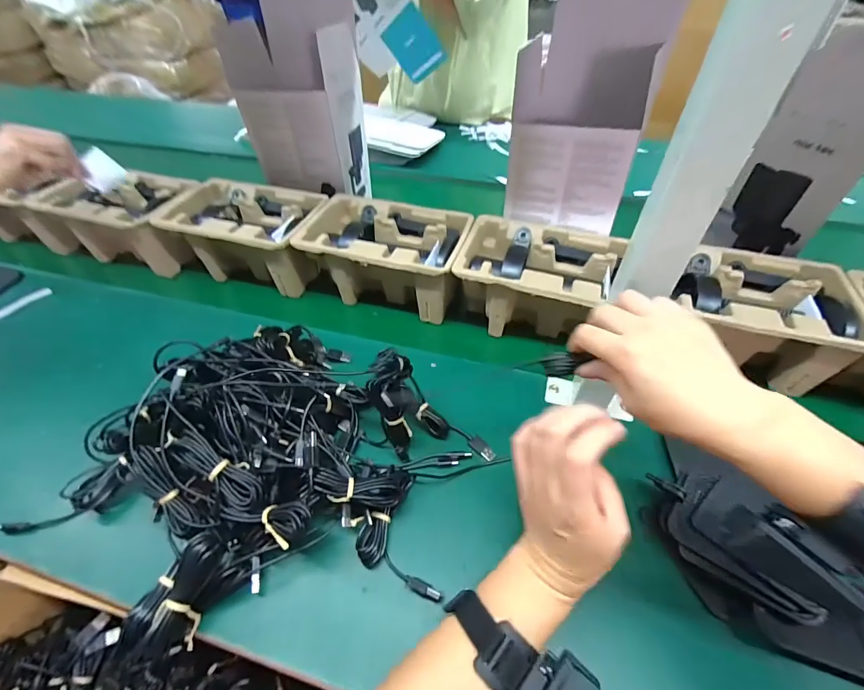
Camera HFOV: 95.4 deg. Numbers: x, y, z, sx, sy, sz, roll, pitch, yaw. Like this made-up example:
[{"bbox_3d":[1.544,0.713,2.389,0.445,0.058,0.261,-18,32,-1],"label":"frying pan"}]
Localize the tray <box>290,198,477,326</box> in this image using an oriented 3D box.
[{"bbox_3d":[-0.063,-0.133,0.590,0.229,0.101,0.148,13,51,14],"label":"tray"}]

